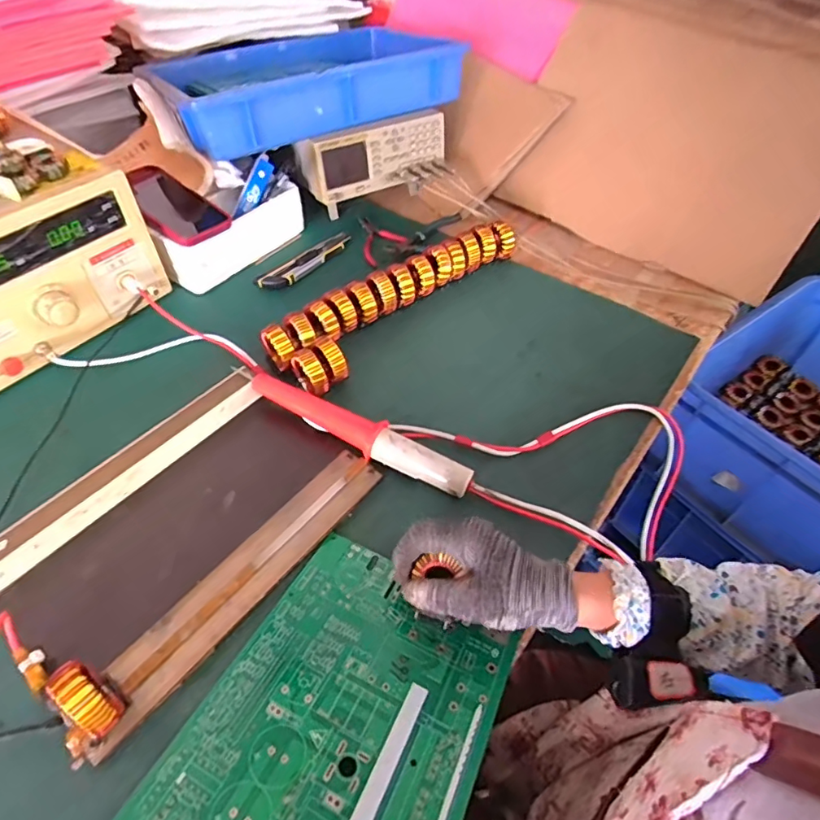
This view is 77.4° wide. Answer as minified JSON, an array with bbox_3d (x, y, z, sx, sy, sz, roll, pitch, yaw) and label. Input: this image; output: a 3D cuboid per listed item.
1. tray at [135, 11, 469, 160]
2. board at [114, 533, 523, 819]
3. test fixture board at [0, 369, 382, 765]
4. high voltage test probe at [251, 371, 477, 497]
[{"bbox_3d":[-0.150,-0.518,0.778,0.441,0.074,0.306,-24,55,-20],"label":"tray"},{"bbox_3d":[-0.045,0.212,0.347,0.180,0.004,0.243,21,40,16],"label":"board"},{"bbox_3d":[-0.197,0.096,0.456,0.199,0.033,0.298,32,57,22],"label":"test fixture board"},{"bbox_3d":[-0.052,0.021,0.509,0.242,0.029,0.032,25,54,17],"label":"high voltage test probe"}]

